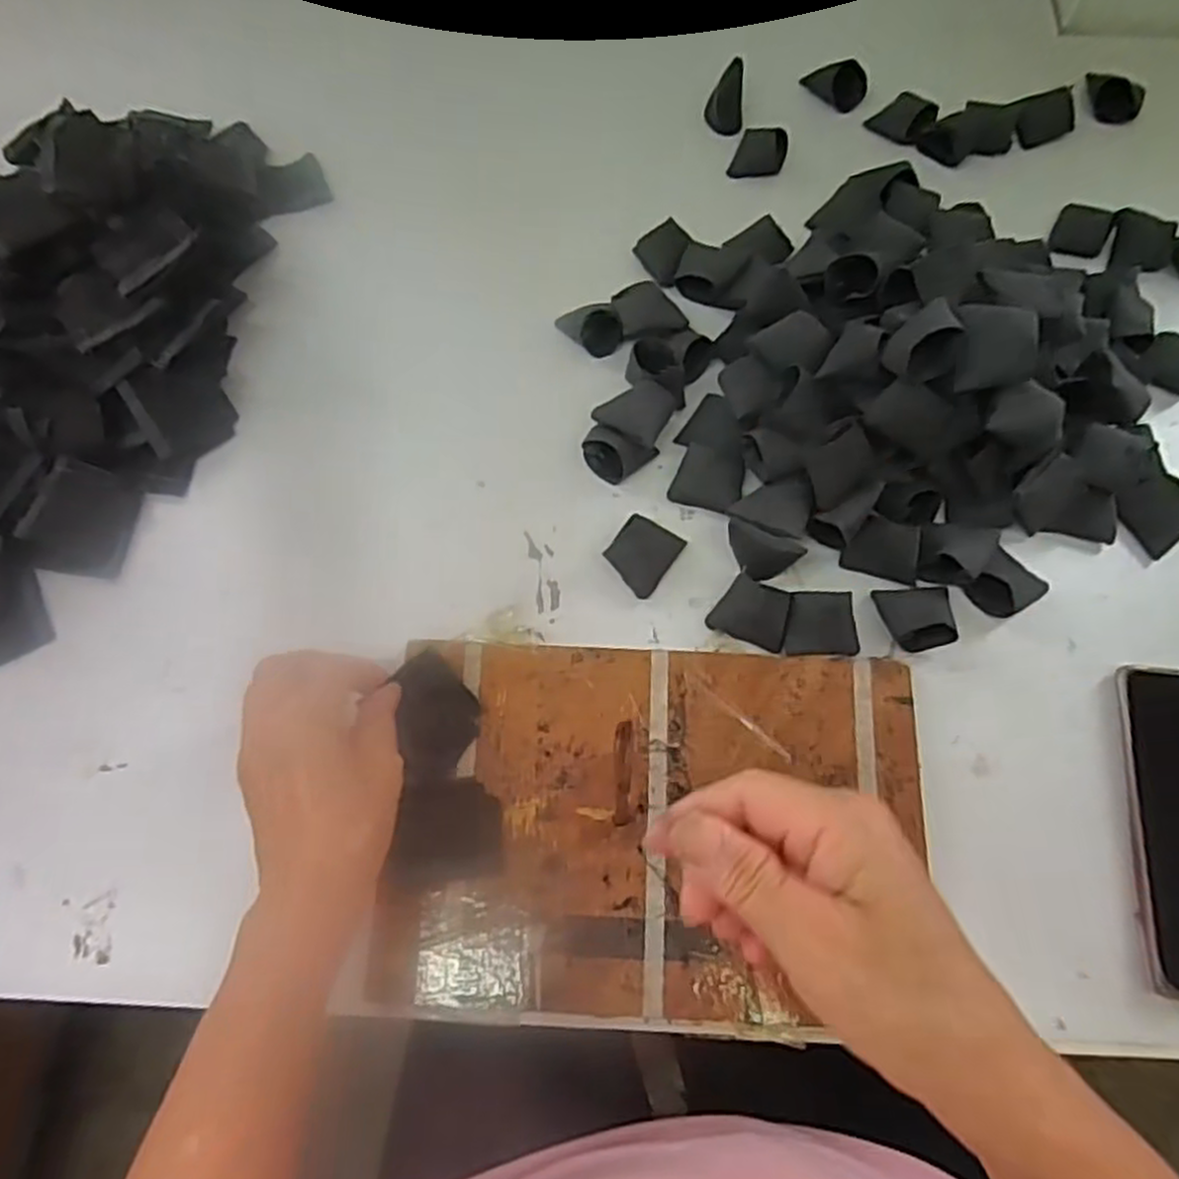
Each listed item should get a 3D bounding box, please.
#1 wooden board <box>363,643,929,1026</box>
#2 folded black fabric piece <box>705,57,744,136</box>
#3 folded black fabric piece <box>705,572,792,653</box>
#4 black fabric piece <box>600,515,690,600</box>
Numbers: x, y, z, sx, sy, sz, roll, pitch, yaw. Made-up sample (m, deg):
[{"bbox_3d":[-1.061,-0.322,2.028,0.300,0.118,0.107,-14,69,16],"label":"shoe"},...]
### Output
[{"bbox_3d":[0.035,0.118,0.389,0.261,0.011,0.178,3,70,2],"label":"wooden board"},{"bbox_3d":[0.100,-0.356,0.556,0.027,0.036,0.030,7,70,3],"label":"folded black fabric piece"},{"bbox_3d":[0.091,0.013,0.427,0.042,0.018,0.032,22,71,9],"label":"folded black fabric piece"},{"bbox_3d":[0.030,-0.021,0.443,0.034,0.016,0.043,32,73,12],"label":"black fabric piece"}]

